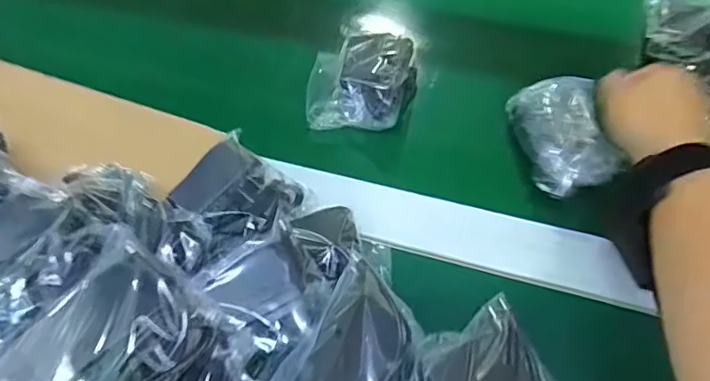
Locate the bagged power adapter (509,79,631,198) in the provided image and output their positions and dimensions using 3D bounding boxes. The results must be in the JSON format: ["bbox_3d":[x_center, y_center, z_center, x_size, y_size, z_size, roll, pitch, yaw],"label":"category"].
[{"bbox_3d":[0.172,-0.047,0.437,0.064,0.031,0.109,-3,54,0],"label":"bagged power adapter"}]

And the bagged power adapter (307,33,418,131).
[{"bbox_3d":[0.005,-0.104,0.496,0.098,0.039,0.098,5,54,6],"label":"bagged power adapter"}]

